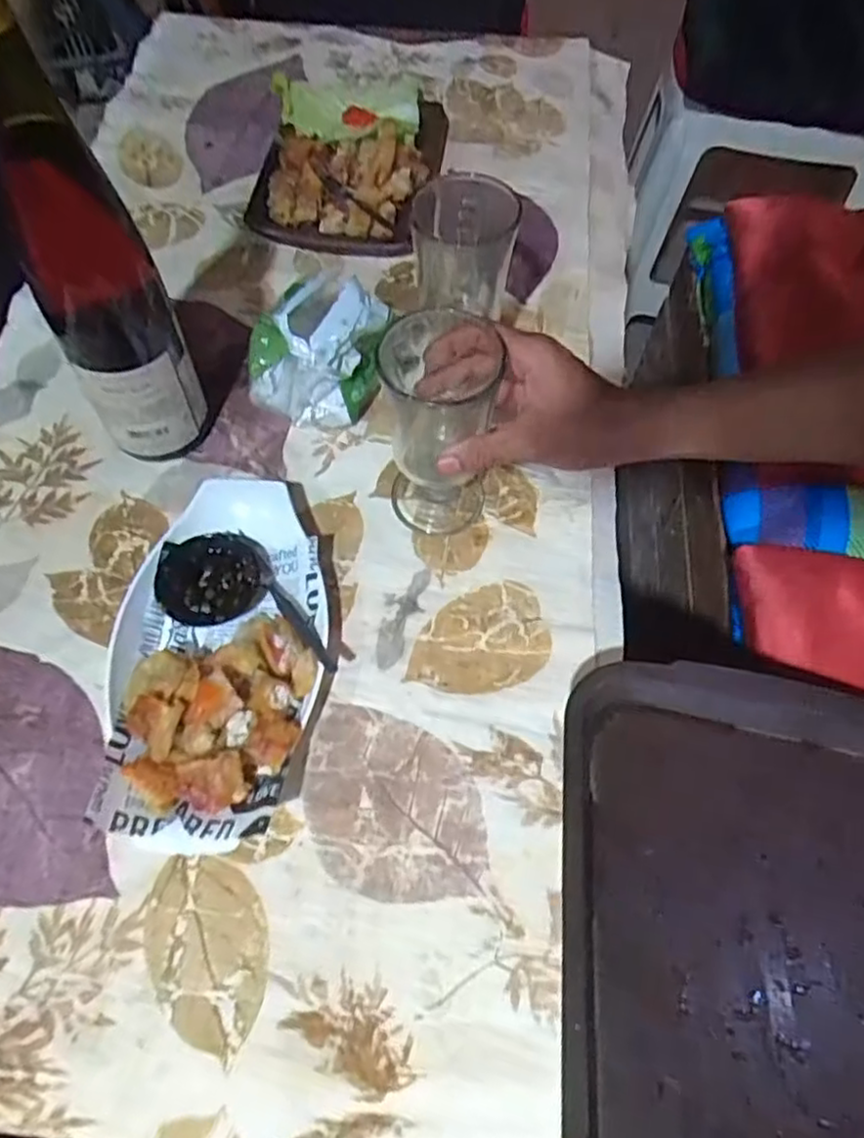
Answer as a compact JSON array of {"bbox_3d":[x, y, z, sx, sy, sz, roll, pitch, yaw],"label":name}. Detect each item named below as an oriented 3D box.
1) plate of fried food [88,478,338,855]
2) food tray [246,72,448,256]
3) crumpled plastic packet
[{"bbox_3d":[-0.131,0.047,0.432,0.137,0.037,0.227,15,65,6],"label":"plate of fried food"},{"bbox_3d":[-0.074,-0.388,0.644,0.157,0.041,0.245,6,65,2],"label":"food tray"},{"bbox_3d":[-0.085,-0.154,0.509,0.100,0.101,0.056,-1,64,-3],"label":"crumpled plastic packet"}]

